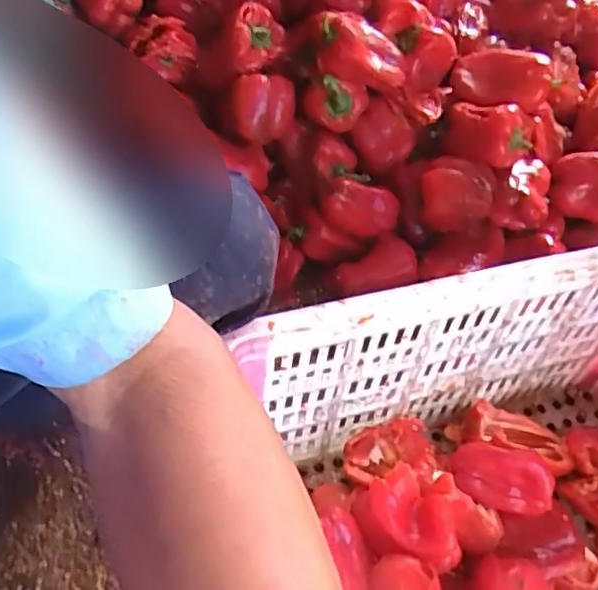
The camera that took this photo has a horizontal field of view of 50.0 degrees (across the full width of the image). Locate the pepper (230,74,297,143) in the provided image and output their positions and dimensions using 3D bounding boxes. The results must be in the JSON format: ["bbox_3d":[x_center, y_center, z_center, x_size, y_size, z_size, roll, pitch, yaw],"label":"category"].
[{"bbox_3d":[-0.051,-0.265,0.905,0.088,0.085,0.065,1,54,-4],"label":"pepper"}]

